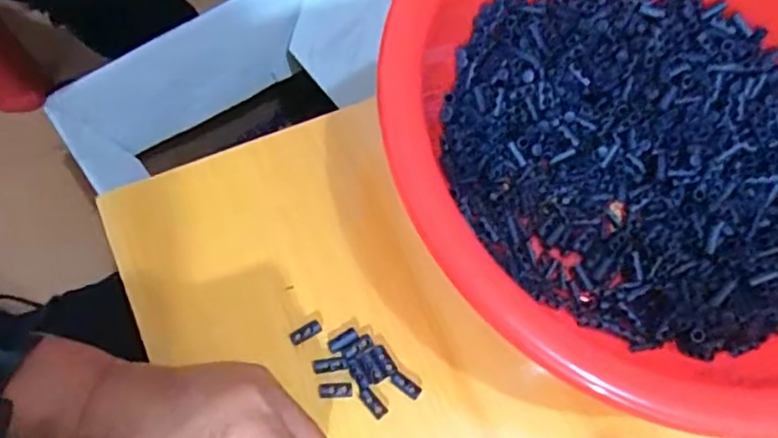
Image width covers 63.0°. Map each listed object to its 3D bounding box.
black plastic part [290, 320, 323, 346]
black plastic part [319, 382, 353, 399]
[{"bbox_3d":[-0.049,0.067,0.376,0.019,0.004,0.008,-24,74,-14],"label":"black plastic part"},{"bbox_3d":[-0.031,0.099,0.364,0.019,0.004,0.009,0,70,-6],"label":"black plastic part"}]

